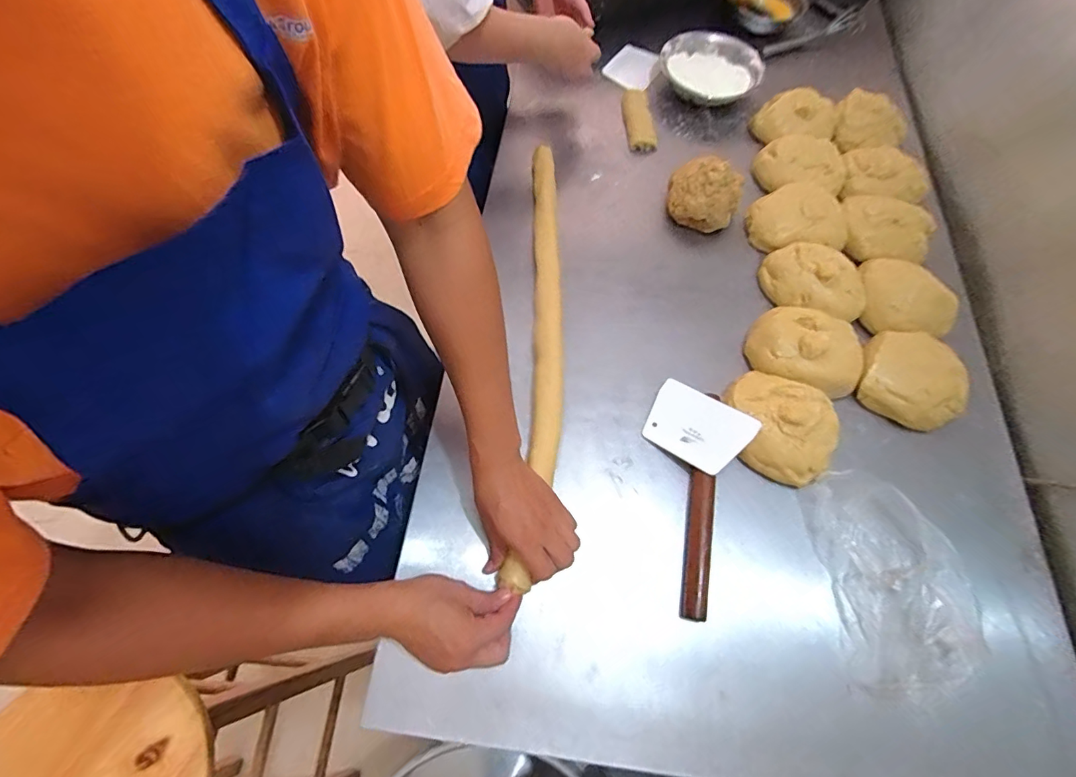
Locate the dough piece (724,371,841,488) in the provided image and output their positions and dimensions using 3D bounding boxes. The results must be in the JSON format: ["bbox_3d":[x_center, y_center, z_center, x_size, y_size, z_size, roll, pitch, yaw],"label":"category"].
[{"bbox_3d":[0.313,0.045,0.624,0.136,0.041,0.132,1,66,-2],"label":"dough piece"}]

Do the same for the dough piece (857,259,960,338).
[{"bbox_3d":[0.554,-0.141,0.722,0.118,0.046,0.130,7,66,1],"label":"dough piece"}]

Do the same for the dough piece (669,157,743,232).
[{"bbox_3d":[0.270,-0.319,0.780,0.109,0.073,0.110,13,67,4],"label":"dough piece"}]

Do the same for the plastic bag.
[{"bbox_3d":[0.402,0.213,0.551,0.130,0.063,0.242,-7,67,-5],"label":"plastic bag"}]

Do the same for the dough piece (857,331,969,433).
[{"bbox_3d":[0.520,-0.014,0.668,0.131,0.053,0.136,1,66,-2],"label":"dough piece"}]

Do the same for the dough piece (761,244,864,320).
[{"bbox_3d":[0.417,-0.167,0.724,0.141,0.050,0.123,8,66,1],"label":"dough piece"}]

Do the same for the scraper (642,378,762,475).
[{"bbox_3d":[0.204,0.050,0.627,0.128,0.007,0.093,33,80,31],"label":"scraper"}]

